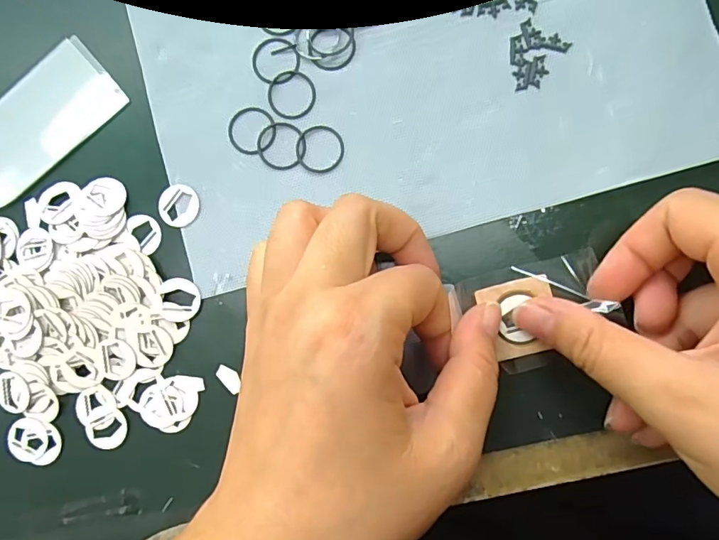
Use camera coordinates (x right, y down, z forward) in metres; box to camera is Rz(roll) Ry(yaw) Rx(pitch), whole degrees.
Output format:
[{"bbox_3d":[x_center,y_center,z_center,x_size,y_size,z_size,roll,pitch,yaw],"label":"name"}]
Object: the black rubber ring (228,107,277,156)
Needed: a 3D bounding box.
[{"bbox_3d":[-0.046,-0.060,0.206,0.020,0.004,0.021,0,86,4],"label":"black rubber ring"}]

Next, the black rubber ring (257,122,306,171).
[{"bbox_3d":[-0.033,-0.053,0.205,0.021,0.004,0.021,0,86,4],"label":"black rubber ring"}]

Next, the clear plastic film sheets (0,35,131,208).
[{"bbox_3d":[-0.144,-0.065,0.216,0.076,0.004,0.040,-41,84,0],"label":"clear plastic film sheets"}]

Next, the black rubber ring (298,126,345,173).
[{"bbox_3d":[-0.017,-0.052,0.204,0.020,0.004,0.021,0,86,4],"label":"black rubber ring"}]

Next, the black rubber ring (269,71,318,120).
[{"bbox_3d":[-0.029,-0.076,0.207,0.021,0.004,0.021,0,86,4],"label":"black rubber ring"}]

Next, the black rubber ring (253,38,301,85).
[{"bbox_3d":[-0.036,-0.091,0.208,0.020,0.004,0.021,0,86,4],"label":"black rubber ring"}]

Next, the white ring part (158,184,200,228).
[{"bbox_3d":[-0.078,-0.028,0.206,0.018,0.004,0.018,0,86,4],"label":"white ring part"}]

